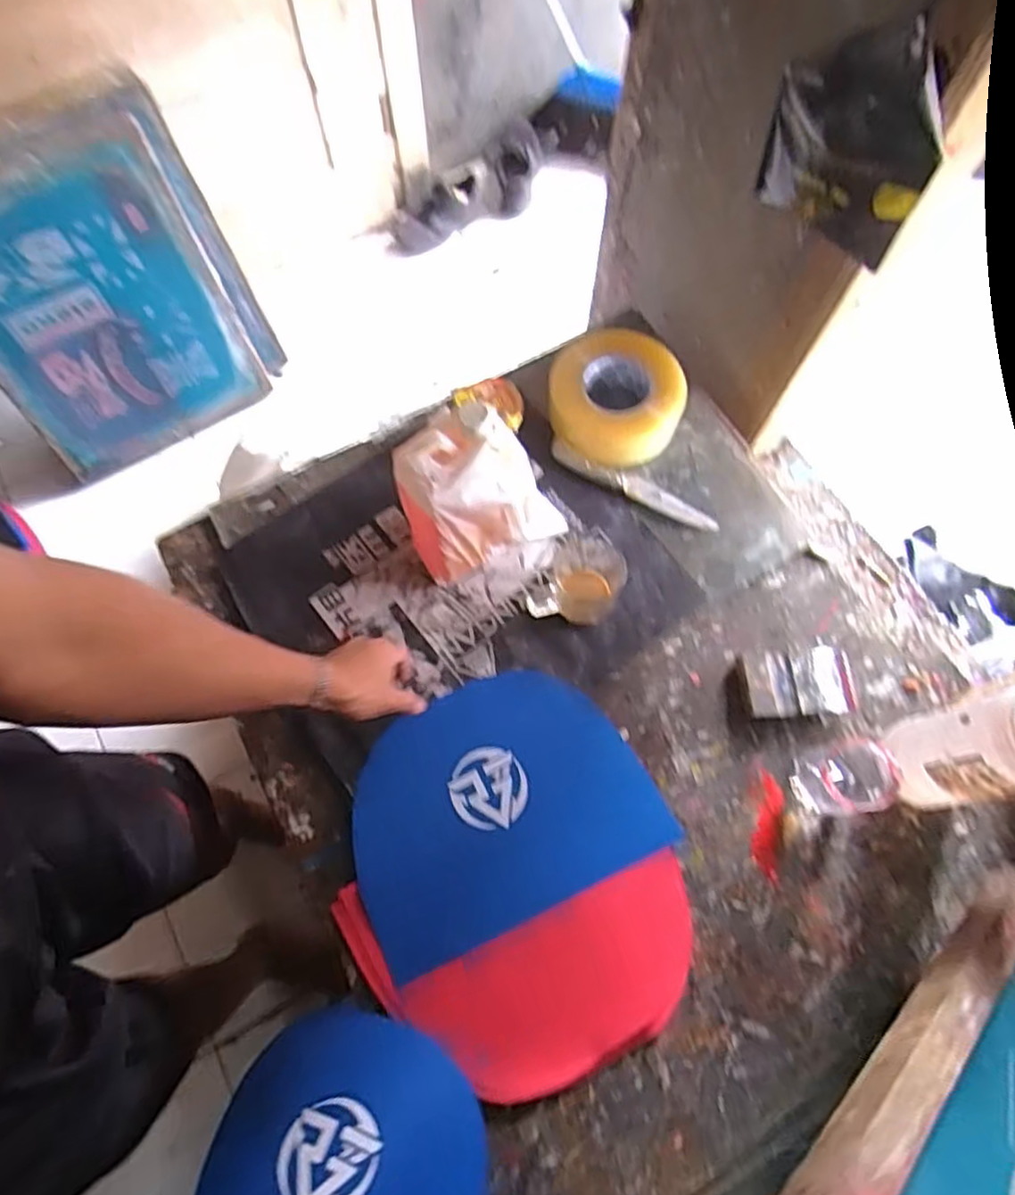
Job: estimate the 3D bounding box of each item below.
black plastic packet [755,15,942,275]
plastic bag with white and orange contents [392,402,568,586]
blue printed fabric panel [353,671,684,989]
[{"bbox_3d":[0.267,-0.348,0.547,0.132,0.144,0.038,33,72,11],"label":"black plastic packet"},{"bbox_3d":[-0.021,-0.093,0.670,0.153,0.215,0.062,-15,70,-6],"label":"plastic bag with white and orange contents"},{"bbox_3d":[-0.012,0.200,0.687,0.290,0.007,0.220,-24,73,-9],"label":"blue printed fabric panel"}]

